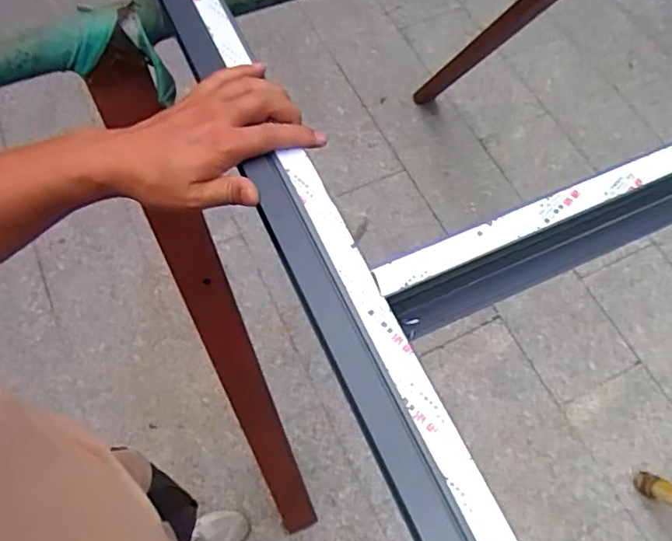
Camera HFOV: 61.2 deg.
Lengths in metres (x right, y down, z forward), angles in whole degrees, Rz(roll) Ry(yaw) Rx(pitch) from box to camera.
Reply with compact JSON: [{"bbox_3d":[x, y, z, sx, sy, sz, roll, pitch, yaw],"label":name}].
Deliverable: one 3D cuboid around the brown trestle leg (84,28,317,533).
[{"bbox_3d":[-0.189,0.170,1.071,0.078,1.169,0.035,-22,38,-12],"label":"brown trestle leg"}]

